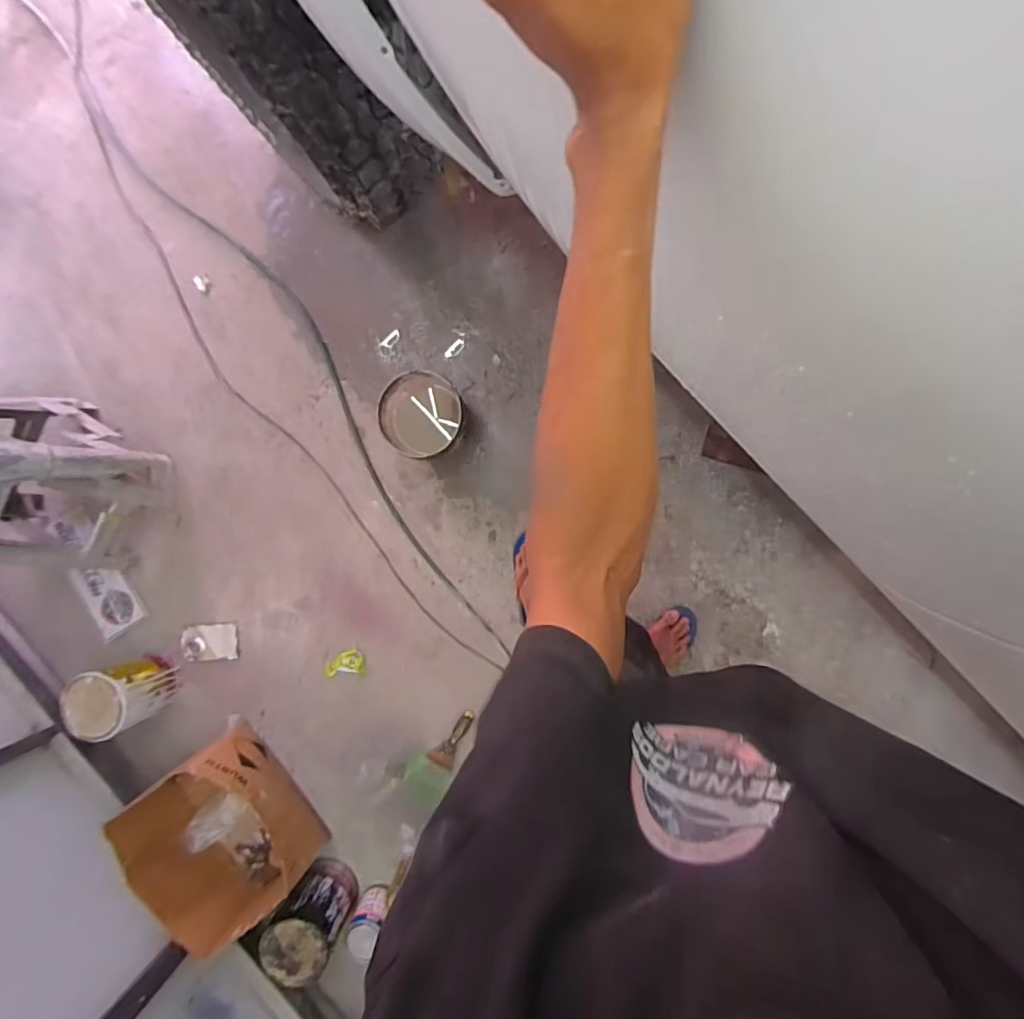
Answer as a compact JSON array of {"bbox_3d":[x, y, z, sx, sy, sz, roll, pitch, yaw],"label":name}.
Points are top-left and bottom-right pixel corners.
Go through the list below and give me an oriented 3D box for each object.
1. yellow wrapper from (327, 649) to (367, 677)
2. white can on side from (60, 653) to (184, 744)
[{"bbox_3d":[-0.467,0.430,1.534,0.107,0.019,0.071,-2,91,6],"label":"yellow wrapper"},{"bbox_3d":[-1.044,0.496,1.473,0.154,0.281,0.161,0,89,6],"label":"white can on side"}]

